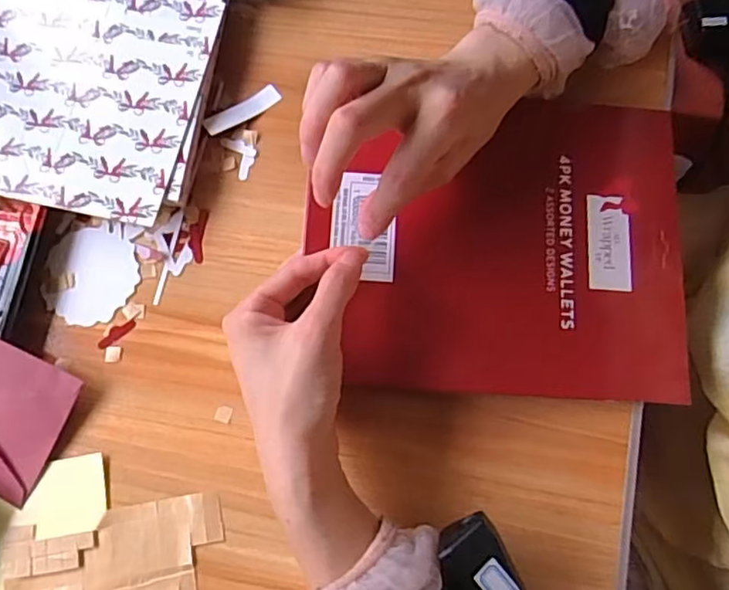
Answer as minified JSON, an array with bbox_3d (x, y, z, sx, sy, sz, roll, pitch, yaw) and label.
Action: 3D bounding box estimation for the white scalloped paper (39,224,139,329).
[{"bbox_3d":[-0.192,-0.014,0.431,0.066,0.004,0.067,29,80,10],"label":"white scalloped paper"}]

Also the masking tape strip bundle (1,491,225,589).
[{"bbox_3d":[-0.158,0.165,0.380,0.141,0.006,0.060,-12,74,3],"label":"masking tape strip bundle"}]

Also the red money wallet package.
[{"bbox_3d":[0.086,-0.035,0.386,0.224,0.011,0.187,3,77,1],"label":"red money wallet package"}]

